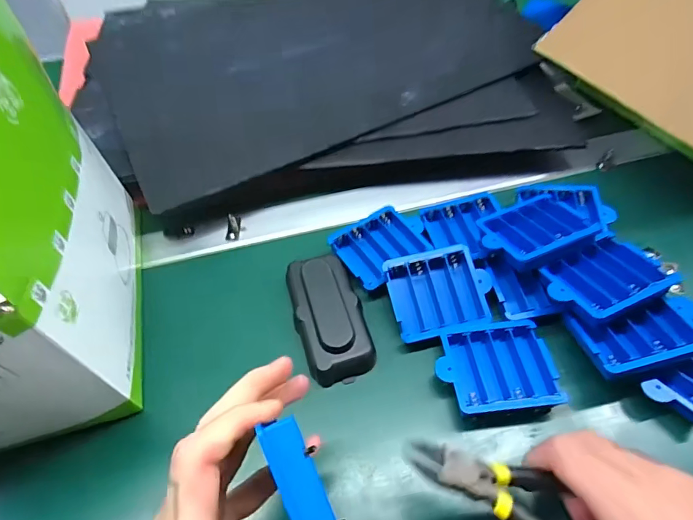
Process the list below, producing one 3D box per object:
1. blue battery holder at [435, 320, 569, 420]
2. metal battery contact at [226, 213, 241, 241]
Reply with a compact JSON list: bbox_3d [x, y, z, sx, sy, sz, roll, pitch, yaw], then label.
[{"bbox_3d":[0.103,0.078,0.315,0.075,0.019,0.065,-6,51,0],"label":"blue battery holder"},{"bbox_3d":[-0.108,-0.030,0.428,0.012,0.007,0.026,-3,72,3],"label":"metal battery contact"}]

